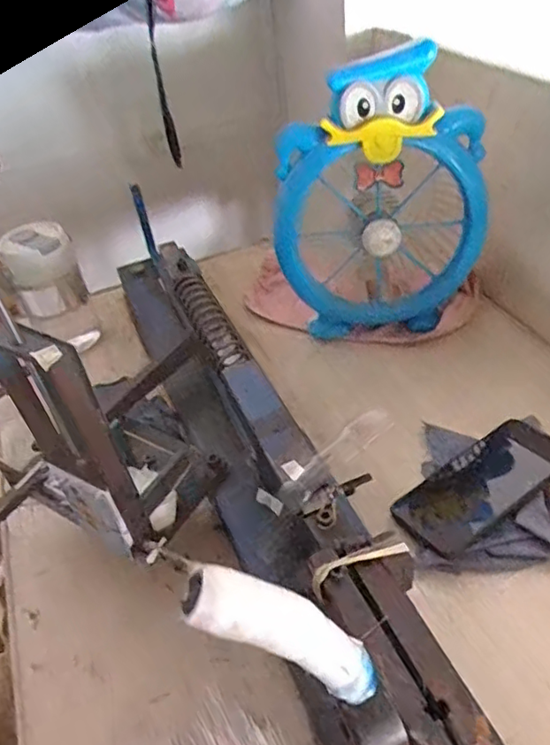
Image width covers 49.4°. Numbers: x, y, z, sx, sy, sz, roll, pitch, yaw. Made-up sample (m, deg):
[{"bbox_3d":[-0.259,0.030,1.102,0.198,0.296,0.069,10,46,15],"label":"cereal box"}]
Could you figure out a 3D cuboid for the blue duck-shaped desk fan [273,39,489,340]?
[{"bbox_3d":[0.116,-0.179,0.653,0.225,0.299,0.074,4,43,12],"label":"blue duck-shaped desk fan"}]

